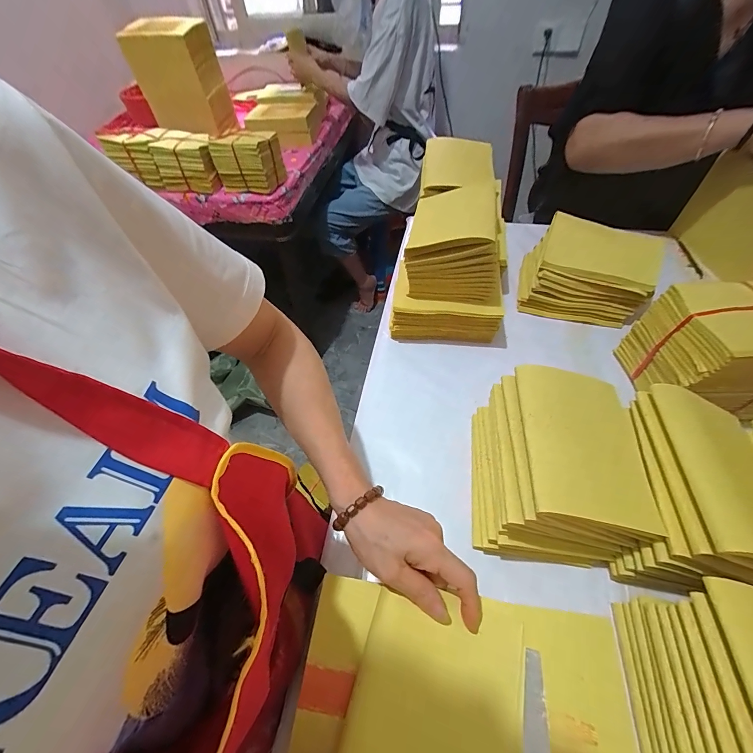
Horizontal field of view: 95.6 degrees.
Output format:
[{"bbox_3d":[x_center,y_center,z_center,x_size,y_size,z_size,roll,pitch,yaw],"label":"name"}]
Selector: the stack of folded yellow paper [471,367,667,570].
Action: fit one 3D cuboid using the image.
[{"bbox_3d":[0.182,0.090,0.358,0.144,0.103,0.171,4,54,6],"label":"stack of folded yellow paper"}]

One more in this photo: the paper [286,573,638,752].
[{"bbox_3d":[0.058,0.241,0.230,0.229,0.025,0.158,5,54,7],"label":"paper"}]

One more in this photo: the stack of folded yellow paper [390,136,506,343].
[{"bbox_3d":[0.125,-0.228,0.574,0.156,0.161,0.325,6,54,8],"label":"stack of folded yellow paper"}]

